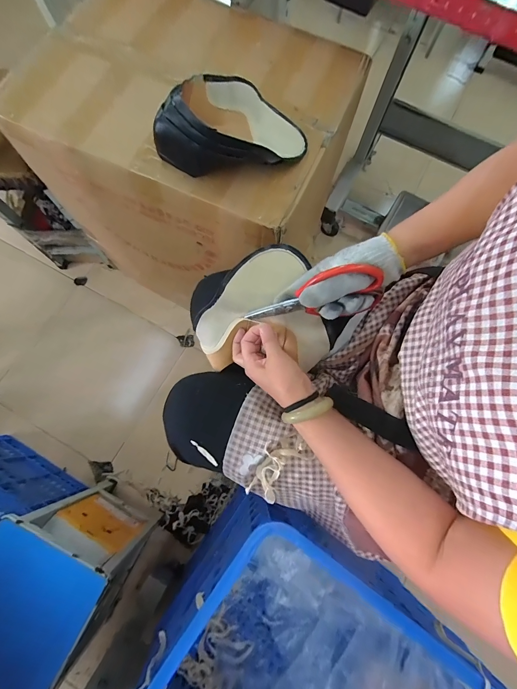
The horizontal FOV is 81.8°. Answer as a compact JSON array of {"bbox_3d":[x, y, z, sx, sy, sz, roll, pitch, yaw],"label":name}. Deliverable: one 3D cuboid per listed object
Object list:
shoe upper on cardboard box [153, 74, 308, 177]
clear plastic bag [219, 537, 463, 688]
[{"bbox_3d":[-0.044,-0.382,0.518,0.250,0.091,0.148,3,75,-1],"label":"shoe upper on cardboard box"},{"bbox_3d":[0.099,0.629,0.584,0.354,0.159,0.286,42,78,9],"label":"clear plastic bag"}]

